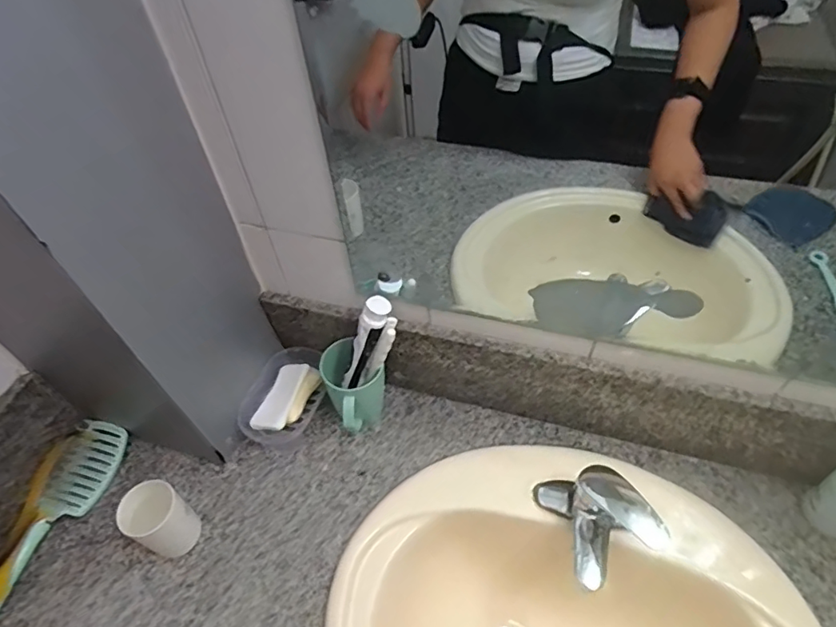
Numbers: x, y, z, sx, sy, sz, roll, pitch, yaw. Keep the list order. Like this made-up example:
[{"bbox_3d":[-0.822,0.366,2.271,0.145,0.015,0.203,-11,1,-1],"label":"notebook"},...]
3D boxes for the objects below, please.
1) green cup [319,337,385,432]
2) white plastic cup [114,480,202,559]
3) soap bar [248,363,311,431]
[{"bbox_3d":[-0.094,0.107,0.721,0.083,0.115,0.076,-3,51,3],"label":"green cup"},{"bbox_3d":[-0.302,0.244,0.624,0.056,0.096,0.062,16,54,18],"label":"white plastic cup"},{"bbox_3d":[-0.190,0.115,0.734,0.045,0.015,0.102,12,54,13],"label":"soap bar"}]

